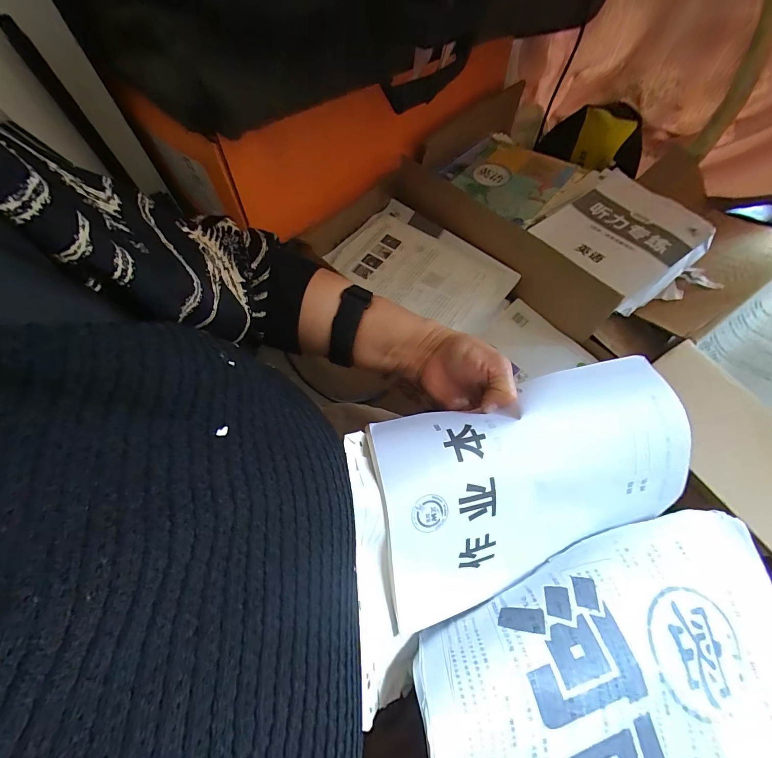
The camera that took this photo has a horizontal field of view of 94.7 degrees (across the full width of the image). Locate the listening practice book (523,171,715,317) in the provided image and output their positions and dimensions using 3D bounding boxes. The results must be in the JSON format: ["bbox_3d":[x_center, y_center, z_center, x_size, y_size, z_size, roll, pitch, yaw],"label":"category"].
[{"bbox_3d":[0.466,-0.294,0.703,0.321,0.022,0.272,-34,69,-14],"label":"listening practice book"}]

